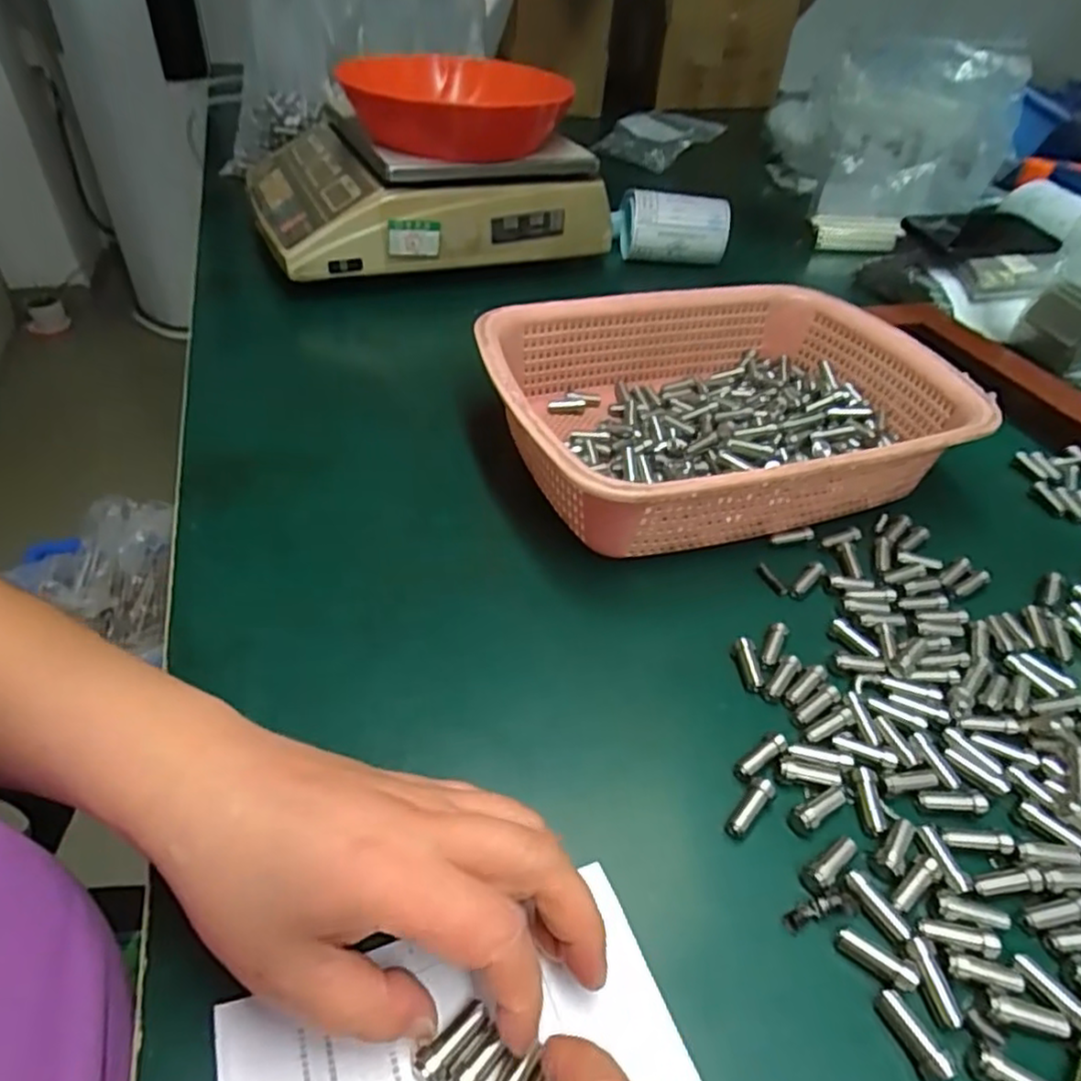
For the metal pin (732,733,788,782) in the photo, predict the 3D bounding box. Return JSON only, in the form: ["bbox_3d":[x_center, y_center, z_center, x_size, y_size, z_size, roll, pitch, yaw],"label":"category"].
[{"bbox_3d":[0.098,0.096,0.308,0.028,0.009,0.008,-24,49,-28],"label":"metal pin"}]

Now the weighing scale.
[{"bbox_3d":[-0.132,-0.376,0.735,0.304,0.091,0.304,-15,46,-21],"label":"weighing scale"}]

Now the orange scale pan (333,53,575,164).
[{"bbox_3d":[-0.081,-0.409,0.661,0.199,0.051,0.214,-5,43,-10],"label":"orange scale pan"}]

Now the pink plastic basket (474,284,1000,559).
[{"bbox_3d":[0.119,-0.090,0.465,0.307,0.071,0.217,-12,45,-18],"label":"pink plastic basket"}]

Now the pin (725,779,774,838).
[{"bbox_3d":[0.088,0.112,0.290,0.027,0.010,0.008,-32,53,-33],"label":"pin"}]

